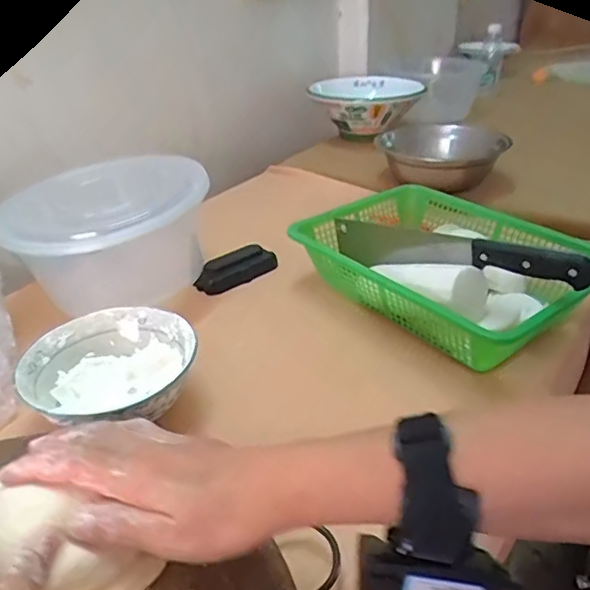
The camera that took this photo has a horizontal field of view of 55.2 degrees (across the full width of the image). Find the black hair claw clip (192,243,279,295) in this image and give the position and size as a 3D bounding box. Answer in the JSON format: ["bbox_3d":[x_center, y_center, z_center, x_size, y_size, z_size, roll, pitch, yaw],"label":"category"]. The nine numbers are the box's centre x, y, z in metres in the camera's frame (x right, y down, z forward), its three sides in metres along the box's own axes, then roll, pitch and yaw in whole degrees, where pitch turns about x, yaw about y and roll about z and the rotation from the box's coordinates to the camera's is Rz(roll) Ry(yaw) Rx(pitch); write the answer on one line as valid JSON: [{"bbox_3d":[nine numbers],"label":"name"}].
[{"bbox_3d":[-0.073,-0.034,0.707,0.107,0.036,0.036,-19,34,-25],"label":"black hair claw clip"}]

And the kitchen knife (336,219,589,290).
[{"bbox_3d":[0.151,-0.045,0.586,0.027,0.051,0.294,-26,25,-34],"label":"kitchen knife"}]

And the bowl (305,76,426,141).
[{"bbox_3d":[0.145,-0.378,1.142,0.215,0.088,0.237,7,32,16],"label":"bowl"}]

